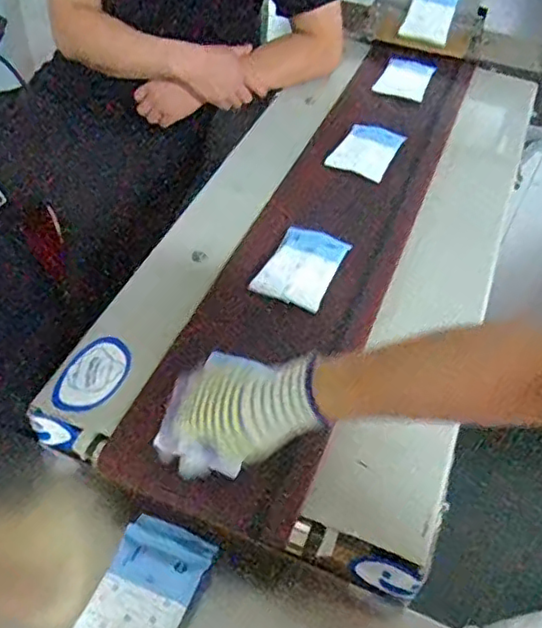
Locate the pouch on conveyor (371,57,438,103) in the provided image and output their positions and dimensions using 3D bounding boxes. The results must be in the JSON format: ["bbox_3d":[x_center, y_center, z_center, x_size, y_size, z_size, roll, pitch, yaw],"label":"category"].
[{"bbox_3d":[0.243,-0.425,1.138,0.092,0.010,0.104,20,64,20],"label":"pouch on conveyor"}]

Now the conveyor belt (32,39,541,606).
[{"bbox_3d":[0.110,-0.142,0.913,0.423,0.107,0.960,20,53,11],"label":"conveyor belt"}]

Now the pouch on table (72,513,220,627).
[{"bbox_3d":[-0.117,0.262,0.581,0.086,0.039,0.153,19,53,11],"label":"pouch on table"}]

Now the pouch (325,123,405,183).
[{"bbox_3d":[0.150,-0.256,0.972,0.083,0.013,0.129,23,54,14],"label":"pouch"}]

